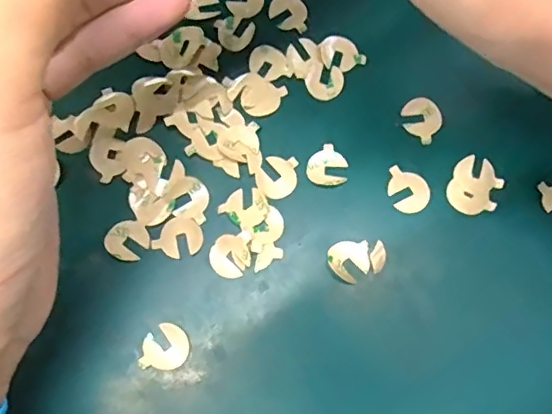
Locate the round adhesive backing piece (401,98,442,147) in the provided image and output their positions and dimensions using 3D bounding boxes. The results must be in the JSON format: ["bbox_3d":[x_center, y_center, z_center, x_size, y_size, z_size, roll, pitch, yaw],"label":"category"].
[{"bbox_3d":[0.064,-0.039,0.245,0.018,0.004,0.017,0,72,-1],"label":"round adhesive backing piece"}]

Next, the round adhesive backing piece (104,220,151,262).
[{"bbox_3d":[-0.061,0.014,0.230,0.017,0.004,0.017,1,72,-3],"label":"round adhesive backing piece"}]

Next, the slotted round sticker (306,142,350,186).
[{"bbox_3d":[0.022,-0.017,0.238,0.017,0.004,0.017,0,72,-1],"label":"slotted round sticker"}]

